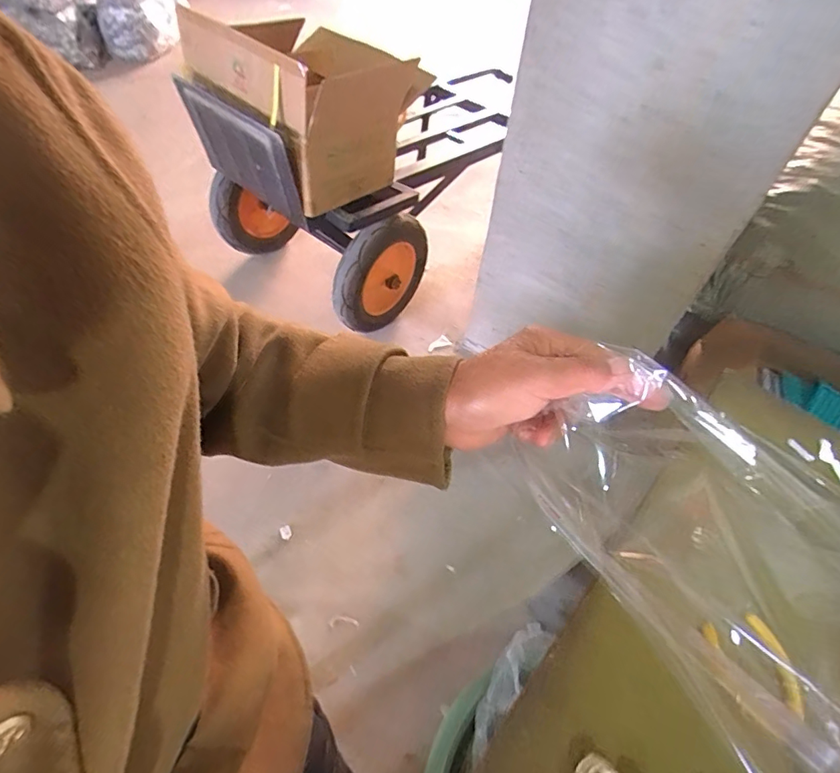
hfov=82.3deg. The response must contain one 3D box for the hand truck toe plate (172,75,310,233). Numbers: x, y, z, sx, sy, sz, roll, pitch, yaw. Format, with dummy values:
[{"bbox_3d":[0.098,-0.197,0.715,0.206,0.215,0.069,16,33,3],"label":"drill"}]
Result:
[{"bbox_3d":[-0.375,-0.488,1.028,0.320,0.225,0.041,35,60,21],"label":"hand truck toe plate"}]

